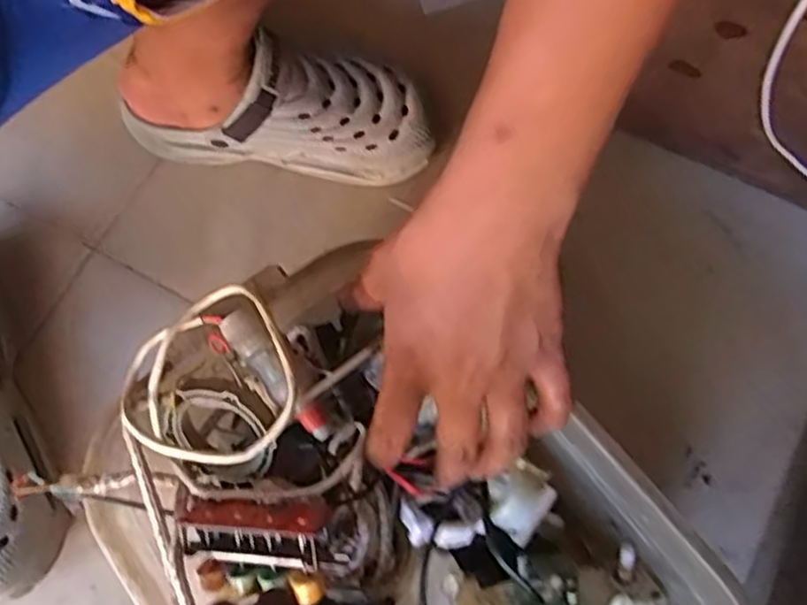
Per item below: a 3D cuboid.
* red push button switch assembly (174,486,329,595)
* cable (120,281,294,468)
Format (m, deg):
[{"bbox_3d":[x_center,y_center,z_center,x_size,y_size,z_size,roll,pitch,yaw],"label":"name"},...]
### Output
[{"bbox_3d":[-0.081,0.121,0.352,0.079,0.033,0.047,-1,73,1],"label":"red push button switch assembly"},{"bbox_3d":[-0.104,0.046,0.374,0.092,0.037,0.089,0,73,1],"label":"cable"}]

